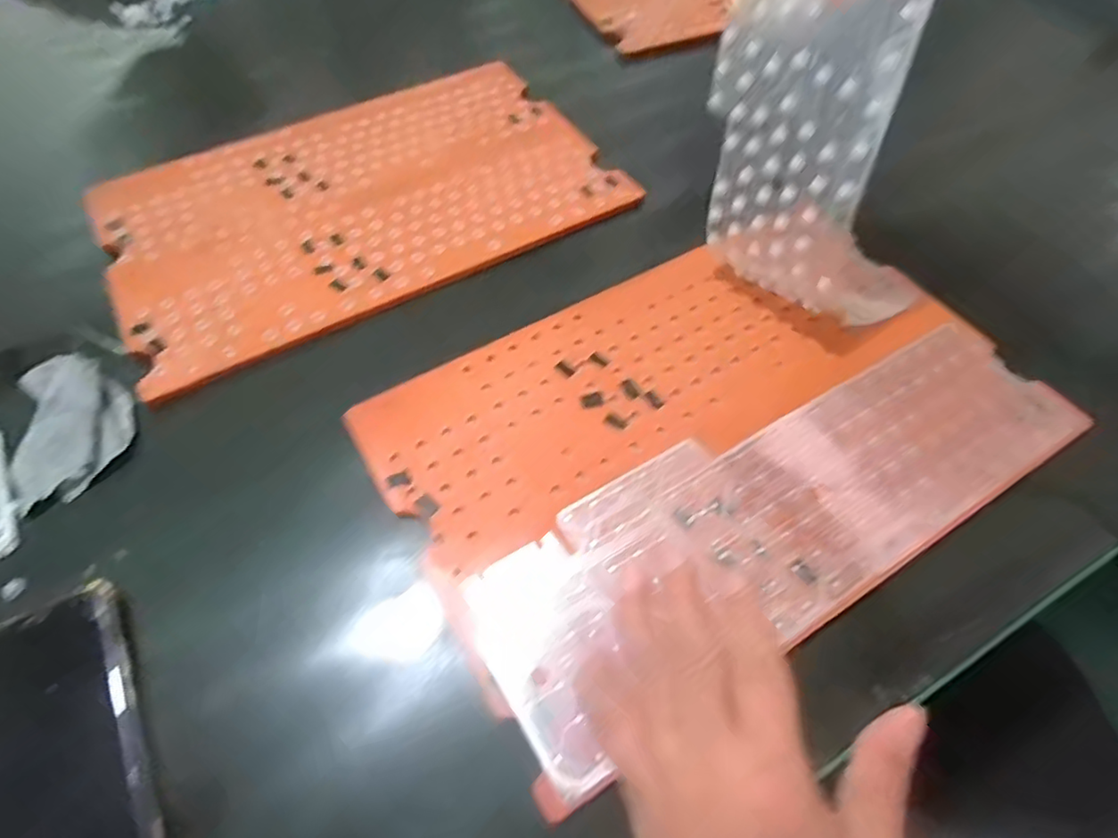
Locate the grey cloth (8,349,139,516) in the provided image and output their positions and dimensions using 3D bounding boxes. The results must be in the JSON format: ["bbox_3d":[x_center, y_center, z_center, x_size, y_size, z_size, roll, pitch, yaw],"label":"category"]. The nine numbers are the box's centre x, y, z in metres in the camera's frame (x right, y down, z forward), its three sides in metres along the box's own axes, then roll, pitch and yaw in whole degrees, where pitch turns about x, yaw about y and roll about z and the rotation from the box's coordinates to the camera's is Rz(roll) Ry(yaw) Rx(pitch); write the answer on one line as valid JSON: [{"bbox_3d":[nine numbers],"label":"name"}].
[{"bbox_3d":[-0.334,0.000,0.408,0.073,0.013,0.111,-20,59,-13],"label":"grey cloth"}]

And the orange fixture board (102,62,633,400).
[{"bbox_3d":[-0.178,-0.205,0.543,0.423,0.010,0.274,-28,61,-18],"label":"orange fixture board"}]

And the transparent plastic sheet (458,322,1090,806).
[{"bbox_3d":[0.147,0.056,0.376,0.410,0.008,0.131,-23,59,-14],"label":"transparent plastic sheet"}]

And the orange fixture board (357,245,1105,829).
[{"bbox_3d":[0.103,0.002,0.412,0.418,0.010,0.276,-27,61,-17],"label":"orange fixture board"}]

